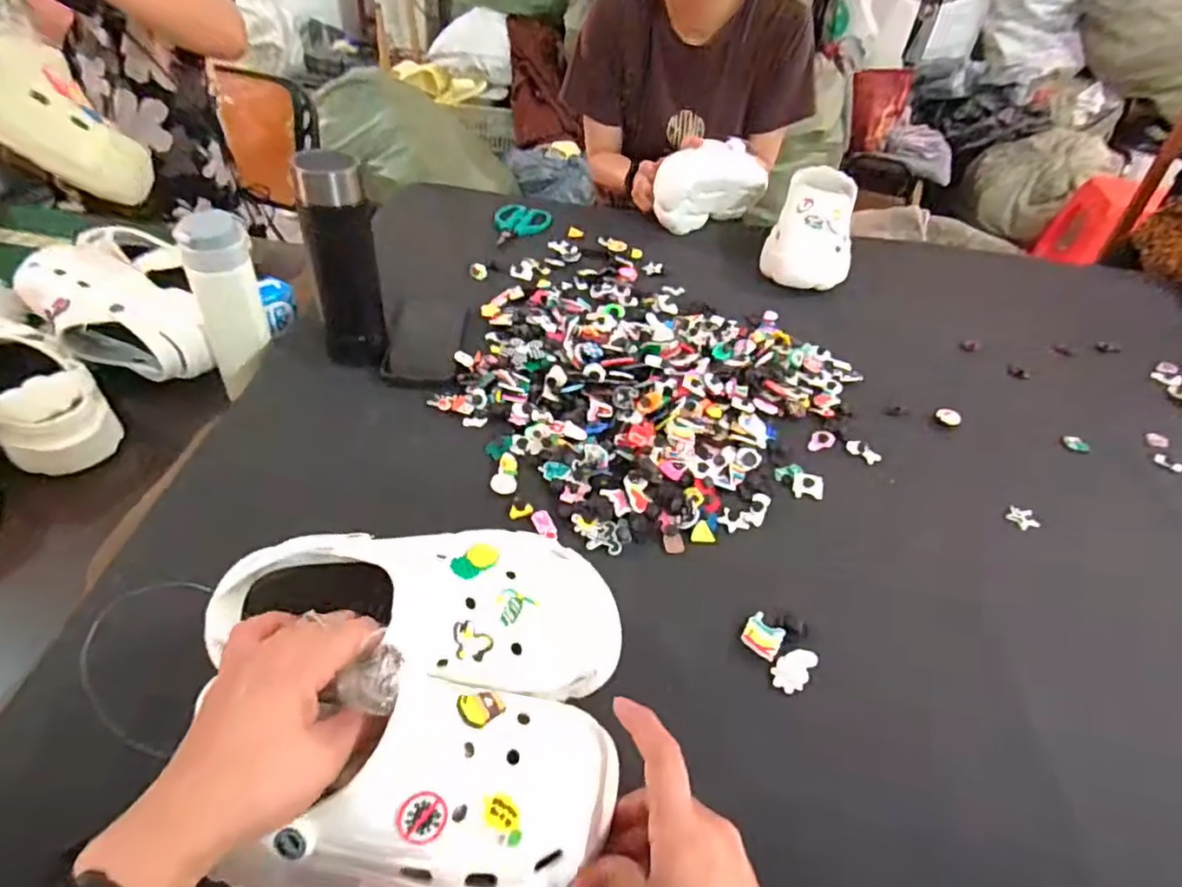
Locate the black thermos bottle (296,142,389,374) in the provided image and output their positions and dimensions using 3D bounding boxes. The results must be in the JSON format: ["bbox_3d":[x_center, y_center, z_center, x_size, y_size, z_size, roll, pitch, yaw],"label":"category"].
[{"bbox_3d":[-0.244,-0.176,0.624,0.064,0.198,0.054,-11,47,-18],"label":"black thermos bottle"}]

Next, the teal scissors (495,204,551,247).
[{"bbox_3d":[-0.106,-0.339,0.971,0.085,0.007,0.138,4,44,-3],"label":"teal scissors"}]

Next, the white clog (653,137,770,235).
[{"bbox_3d":[0.189,-0.409,1.002,0.088,0.104,0.228,33,49,25],"label":"white clog"}]

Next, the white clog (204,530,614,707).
[{"bbox_3d":[-0.101,0.097,0.391,0.240,0.079,0.101,9,44,1],"label":"white clog"}]

